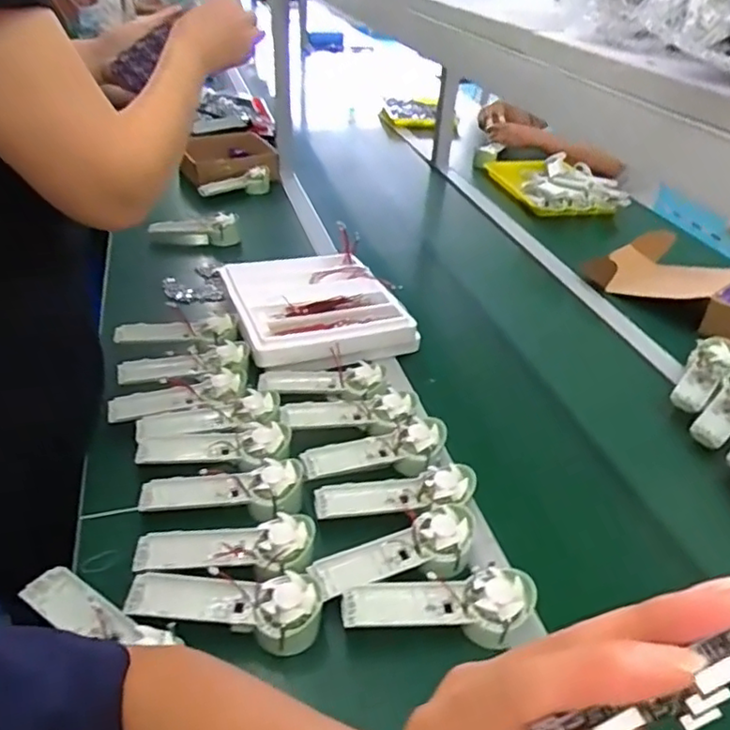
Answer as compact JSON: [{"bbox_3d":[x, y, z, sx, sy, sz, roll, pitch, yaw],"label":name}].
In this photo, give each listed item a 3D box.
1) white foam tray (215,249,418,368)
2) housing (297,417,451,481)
[{"bbox_3d":[-0.087,-0.103,1.034,0.254,0.063,0.305,-11,38,-19],"label":"white foam tray"},{"bbox_3d":[0.015,0.105,0.754,0.181,0.030,0.069,-7,37,-14],"label":"housing"}]

